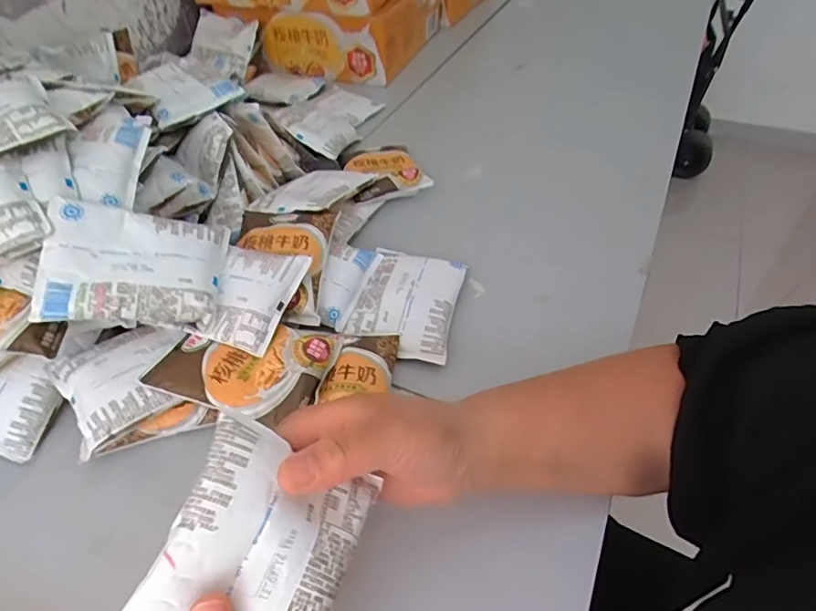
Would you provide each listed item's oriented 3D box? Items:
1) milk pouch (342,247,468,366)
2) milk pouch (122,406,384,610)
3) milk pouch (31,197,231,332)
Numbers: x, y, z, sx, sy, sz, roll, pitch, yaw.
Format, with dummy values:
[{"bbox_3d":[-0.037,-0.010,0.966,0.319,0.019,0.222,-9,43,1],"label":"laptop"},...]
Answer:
[{"bbox_3d":[-0.001,-0.004,0.489,0.092,0.028,0.120,8,47,11],"label":"milk pouch"},{"bbox_3d":[-0.072,0.126,0.245,0.093,0.018,0.124,30,58,-14],"label":"milk pouch"},{"bbox_3d":[-0.212,-0.031,0.409,0.123,0.021,0.092,5,69,-21],"label":"milk pouch"}]

